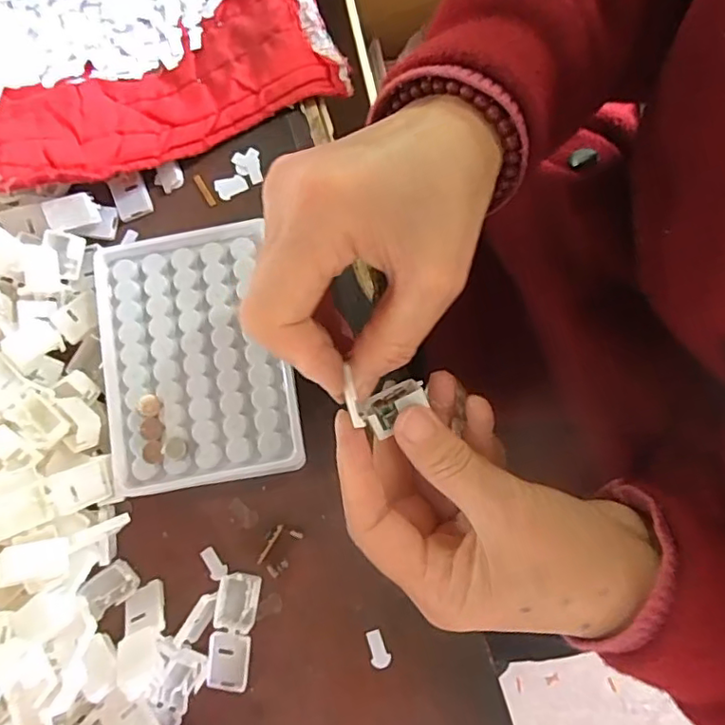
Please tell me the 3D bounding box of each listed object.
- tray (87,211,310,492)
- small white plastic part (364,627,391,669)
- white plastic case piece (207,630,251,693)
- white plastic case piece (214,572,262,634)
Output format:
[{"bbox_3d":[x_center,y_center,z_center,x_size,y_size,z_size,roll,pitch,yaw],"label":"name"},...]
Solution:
[{"bbox_3d":[-0.088,-0.002,0.305,0.096,0.025,0.130,-11,79,1],"label":"tray"},{"bbox_3d":[0.007,0.142,0.288,0.009,0.004,0.017,-19,67,-5],"label":"small white plastic part"},{"bbox_3d":[-0.066,0.148,0.287,0.019,0.005,0.028,4,80,4],"label":"white plastic case piece"},{"bbox_3d":[-0.063,0.120,0.289,0.021,0.010,0.027,9,80,5],"label":"white plastic case piece"}]

